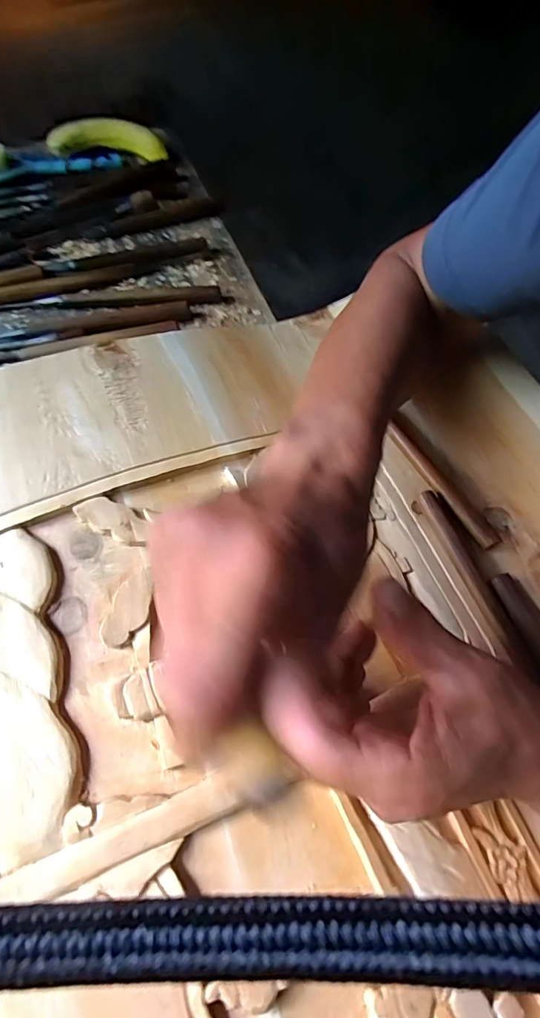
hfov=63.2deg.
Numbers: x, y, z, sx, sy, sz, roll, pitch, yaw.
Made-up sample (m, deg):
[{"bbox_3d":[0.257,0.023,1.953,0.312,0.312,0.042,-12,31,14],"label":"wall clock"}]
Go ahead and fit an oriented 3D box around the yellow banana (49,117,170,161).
[{"bbox_3d":[-0.219,-0.496,0.589,0.149,0.040,0.033,-10,65,-8],"label":"yellow banana"}]

